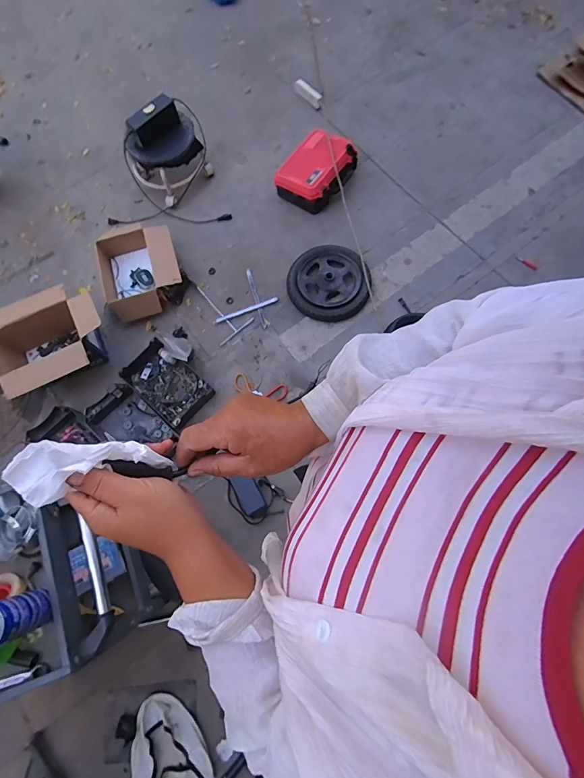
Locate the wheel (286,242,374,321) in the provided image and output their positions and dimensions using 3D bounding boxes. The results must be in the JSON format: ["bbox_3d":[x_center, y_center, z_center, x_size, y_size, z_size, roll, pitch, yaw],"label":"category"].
[{"bbox_3d":[0.164,-0.456,1.588,0.322,0.059,0.335,33,77,12],"label":"wheel"}]

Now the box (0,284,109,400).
[{"bbox_3d":[-0.956,-0.182,1.479,0.464,0.224,0.361,-22,73,-5],"label":"box"}]

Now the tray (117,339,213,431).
[{"bbox_3d":[-0.487,-0.022,1.507,0.338,0.064,0.221,39,78,13],"label":"tray"}]

